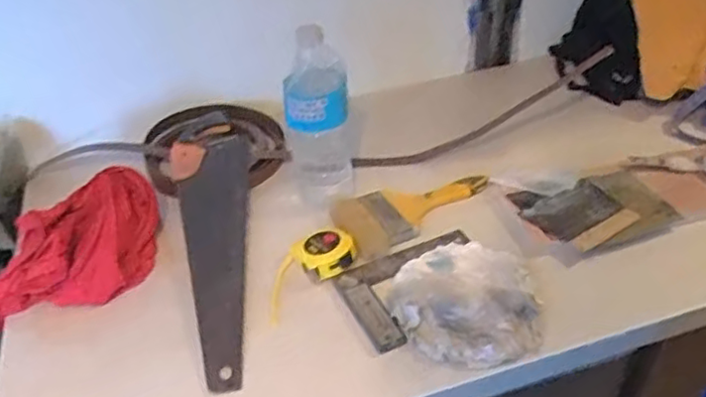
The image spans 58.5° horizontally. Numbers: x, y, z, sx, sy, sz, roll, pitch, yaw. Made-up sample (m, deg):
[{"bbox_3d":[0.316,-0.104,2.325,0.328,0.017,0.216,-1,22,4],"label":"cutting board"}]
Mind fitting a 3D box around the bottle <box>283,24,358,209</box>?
[{"bbox_3d":[-0.040,-0.102,0.821,0.093,0.227,0.088,-8,39,-5],"label":"bottle"}]

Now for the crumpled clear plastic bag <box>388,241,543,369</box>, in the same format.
[{"bbox_3d":[0.128,0.112,0.720,0.163,0.017,0.178,-4,38,0],"label":"crumpled clear plastic bag"}]

